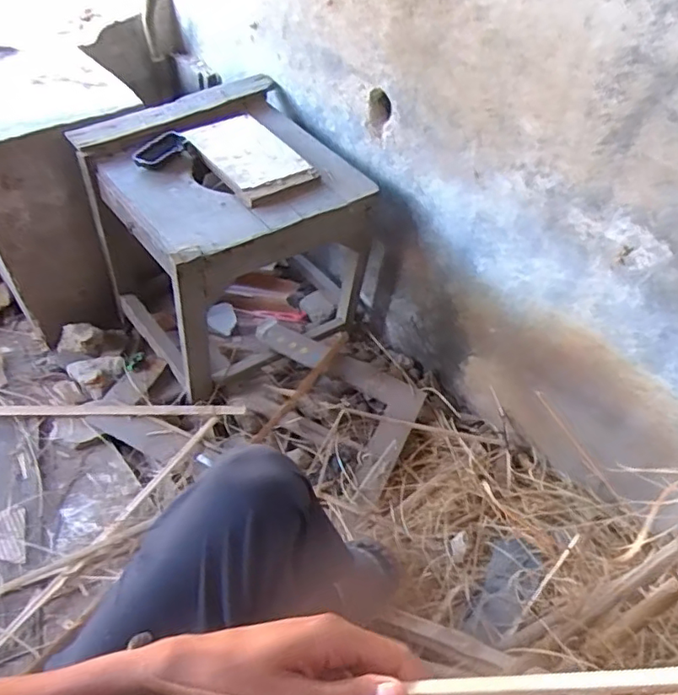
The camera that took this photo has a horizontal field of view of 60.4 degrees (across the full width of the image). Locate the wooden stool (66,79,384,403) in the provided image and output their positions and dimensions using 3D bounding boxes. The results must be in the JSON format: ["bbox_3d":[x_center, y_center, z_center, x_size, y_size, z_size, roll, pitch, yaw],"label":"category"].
[{"bbox_3d":[-0.223,-0.220,1.256,0.453,0.442,0.463,-31,57,-27],"label":"wooden stool"}]

